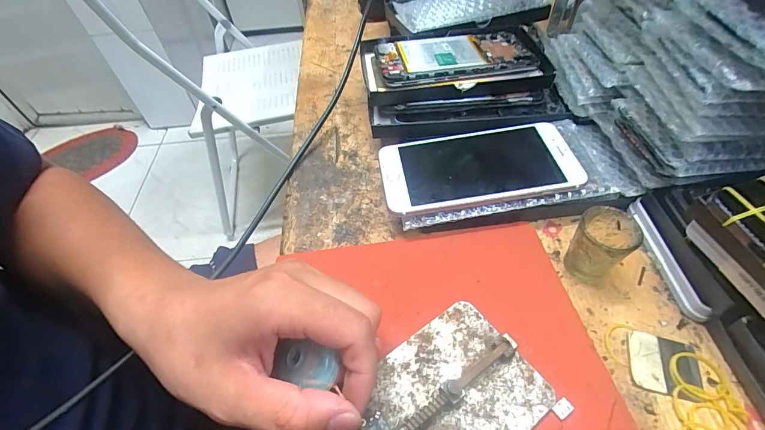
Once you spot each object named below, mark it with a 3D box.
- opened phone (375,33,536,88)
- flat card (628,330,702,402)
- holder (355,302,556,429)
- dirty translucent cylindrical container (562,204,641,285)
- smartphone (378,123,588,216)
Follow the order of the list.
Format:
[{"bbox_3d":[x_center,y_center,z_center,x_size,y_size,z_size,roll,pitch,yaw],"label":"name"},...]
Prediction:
[{"bbox_3d":[0.076,-0.168,0.386,0.157,0.011,0.079,-8,60,-1],"label":"opened phone"},{"bbox_3d":[0.173,0.092,0.225,0.038,0.004,0.036,11,53,12],"label":"flat card"},{"bbox_3d":[0.032,0.106,0.207,0.114,0.020,0.079,-31,56,-20],"label":"holder"},{"bbox_3d":[0.148,0.023,0.254,0.034,0.048,0.036,-2,51,2],"label":"dirty translucent cylindrical container"},{"bbox_3d":[0.076,-0.041,0.300,0.152,0.009,0.077,-8,52,1],"label":"smartphone"}]

